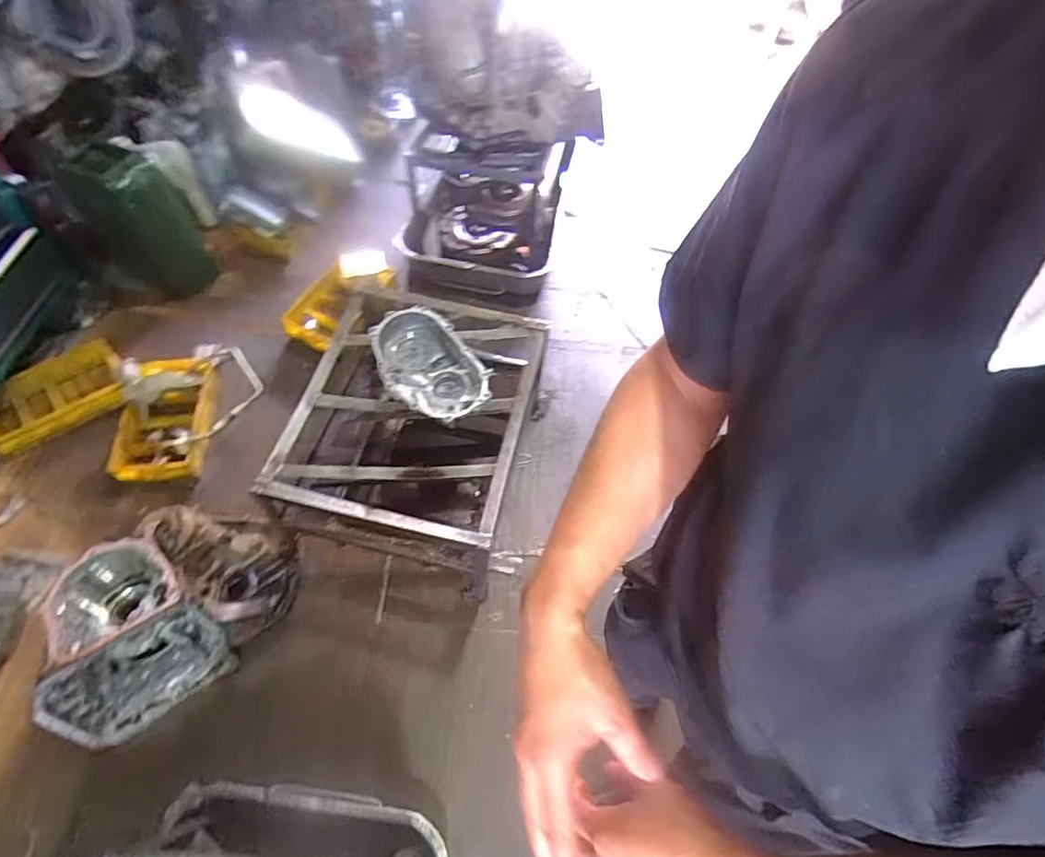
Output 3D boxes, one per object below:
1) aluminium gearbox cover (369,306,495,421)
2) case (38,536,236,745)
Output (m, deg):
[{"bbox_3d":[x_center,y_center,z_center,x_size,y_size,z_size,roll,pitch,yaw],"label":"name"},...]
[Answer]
[{"bbox_3d":[-0.204,-0.142,1.230,0.196,0.067,0.283,-28,64,-17],"label":"aluminium gearbox cover"},{"bbox_3d":[-0.814,0.415,1.162,0.319,0.223,0.323,-34,66,-20],"label":"case"}]

